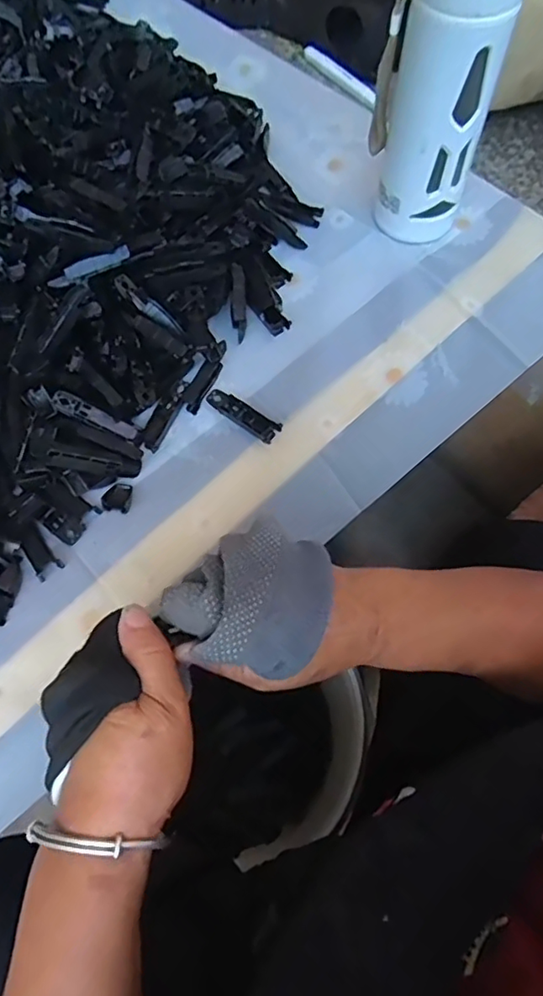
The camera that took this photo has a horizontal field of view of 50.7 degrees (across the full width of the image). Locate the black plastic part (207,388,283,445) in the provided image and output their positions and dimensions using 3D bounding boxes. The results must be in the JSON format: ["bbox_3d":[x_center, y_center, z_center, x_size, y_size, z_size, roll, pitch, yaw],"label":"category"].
[{"bbox_3d":[-0.023,-0.064,0.439,0.063,0.009,0.017,35,69,15],"label":"black plastic part"}]

